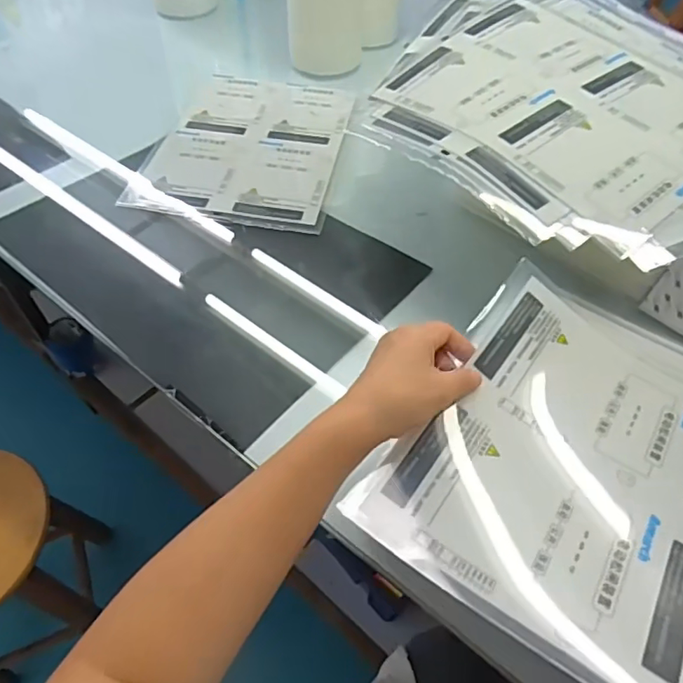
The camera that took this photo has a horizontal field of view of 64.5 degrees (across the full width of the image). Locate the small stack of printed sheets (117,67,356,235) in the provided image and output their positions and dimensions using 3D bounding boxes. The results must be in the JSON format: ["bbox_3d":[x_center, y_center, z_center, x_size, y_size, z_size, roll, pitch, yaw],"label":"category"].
[{"bbox_3d":[-0.136,-0.318,0.851,0.274,0.013,0.384,8,52,5],"label":"small stack of printed sheets"}]

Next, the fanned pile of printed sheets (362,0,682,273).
[{"bbox_3d":[0.271,-0.284,0.625,0.427,0.045,0.465,1,52,-1],"label":"fanned pile of printed sheets"}]

